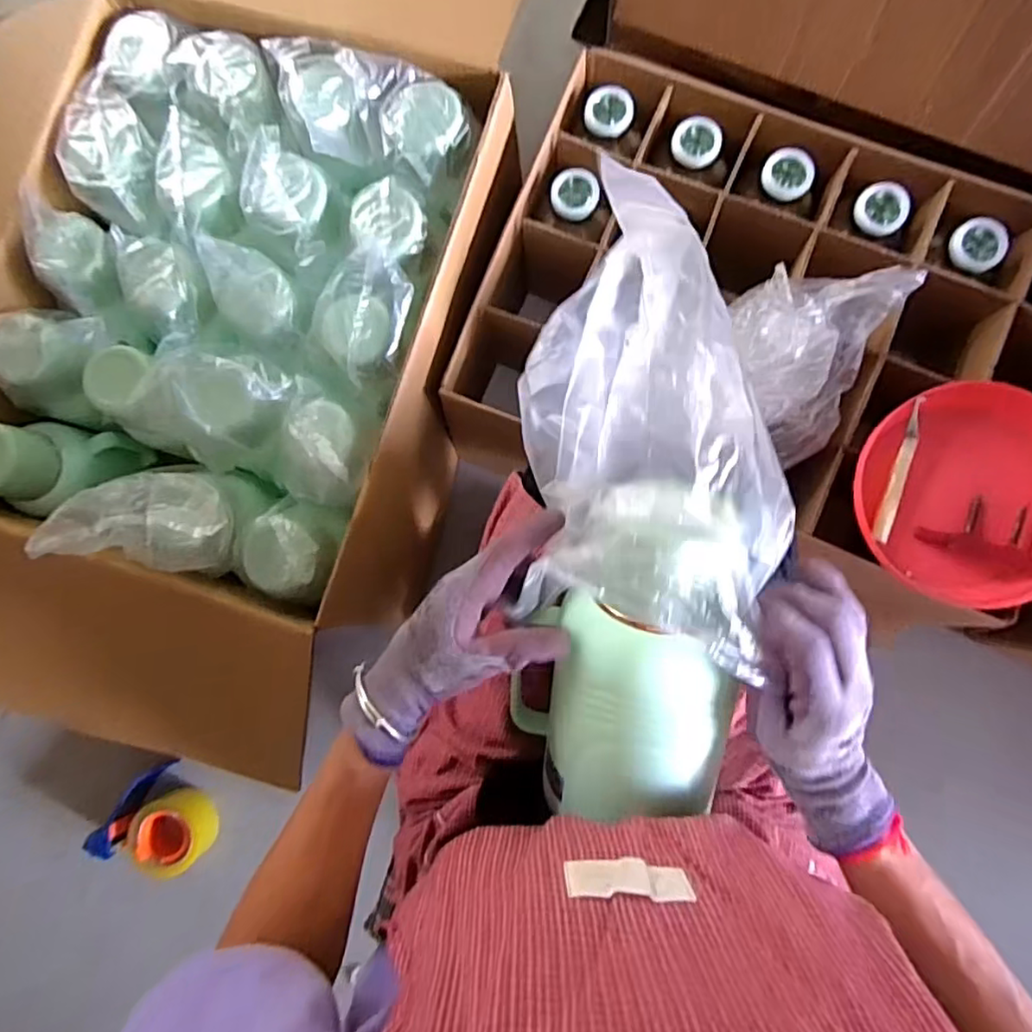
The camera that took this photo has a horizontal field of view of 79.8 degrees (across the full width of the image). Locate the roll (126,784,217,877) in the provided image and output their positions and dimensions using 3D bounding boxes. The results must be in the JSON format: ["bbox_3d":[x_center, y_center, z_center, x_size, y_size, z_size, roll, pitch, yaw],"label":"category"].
[{"bbox_3d":[-0.470,0.433,0.846,0.103,0.051,0.099,0,85,5],"label":"roll"}]

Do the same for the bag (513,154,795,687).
[{"bbox_3d":[0.079,-0.060,0.387,0.149,0.103,0.282,-2,85,5],"label":"bag"}]

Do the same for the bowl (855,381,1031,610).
[{"bbox_3d":[0.480,-0.023,0.649,0.228,0.039,0.216,0,85,5],"label":"bowl"}]

